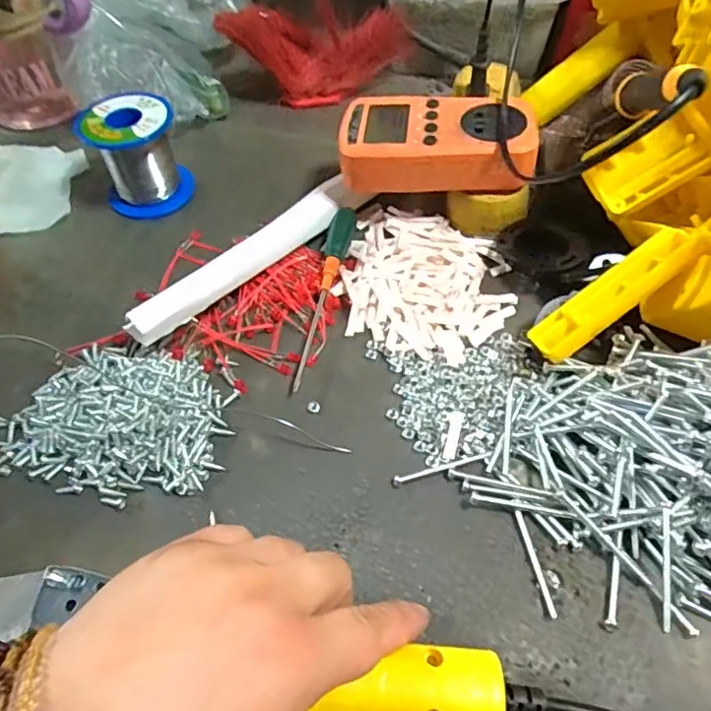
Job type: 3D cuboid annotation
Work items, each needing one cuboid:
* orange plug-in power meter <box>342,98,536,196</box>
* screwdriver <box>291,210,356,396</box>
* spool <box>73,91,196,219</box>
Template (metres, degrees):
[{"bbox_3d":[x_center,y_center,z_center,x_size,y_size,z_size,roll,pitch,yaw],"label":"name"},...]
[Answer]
[{"bbox_3d":[0.053,-0.143,0.376,0.129,0.035,0.066,5,56,5],"label":"orange plug-in power meter"},{"bbox_3d":[-0.021,-0.041,0.364,0.015,0.016,0.143,9,57,7],"label":"screwdriver"},{"bbox_3d":[-0.160,-0.149,0.410,0.063,0.059,0.069,0,56,1],"label":"spool"}]

